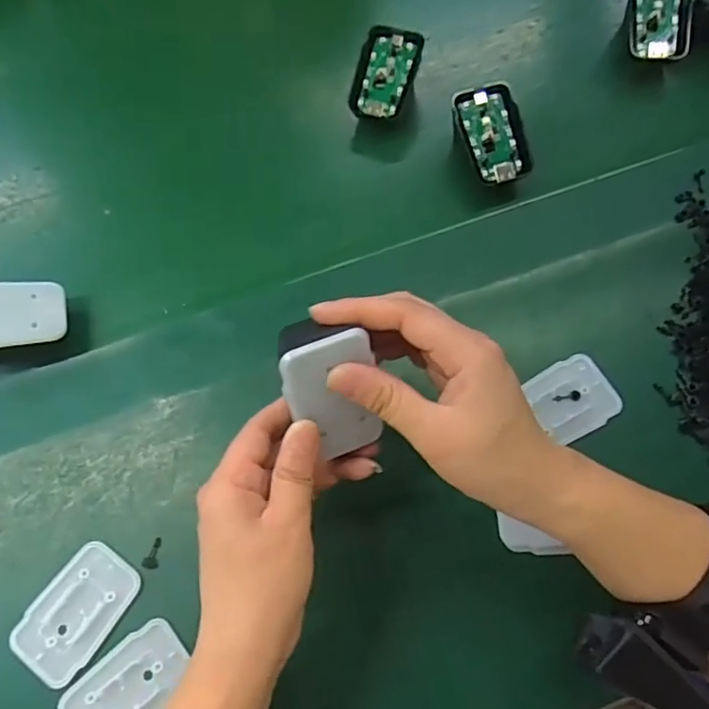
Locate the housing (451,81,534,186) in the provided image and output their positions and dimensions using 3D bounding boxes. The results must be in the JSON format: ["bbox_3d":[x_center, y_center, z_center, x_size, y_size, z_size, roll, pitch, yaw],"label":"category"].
[{"bbox_3d":[0.100,-0.158,0.418,0.042,0.008,0.070,-19,89,1],"label":"housing"}]

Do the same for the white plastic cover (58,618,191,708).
[{"bbox_3d":[-0.121,0.181,0.312,0.069,0.004,0.043,-40,74,-13],"label":"white plastic cover"}]

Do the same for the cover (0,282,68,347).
[{"bbox_3d":[-0.225,-0.026,0.377,0.069,0.005,0.044,-5,76,-22],"label":"cover"}]

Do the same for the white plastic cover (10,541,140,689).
[{"bbox_3d":[-0.156,0.143,0.325,0.045,0.004,0.070,31,73,11],"label":"white plastic cover"}]

